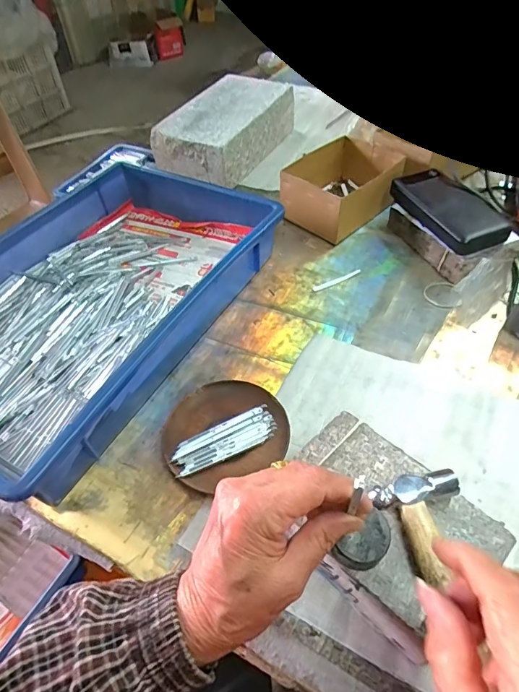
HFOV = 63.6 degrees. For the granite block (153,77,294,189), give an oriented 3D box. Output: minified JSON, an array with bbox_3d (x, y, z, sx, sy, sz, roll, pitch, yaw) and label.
[{"bbox_3d":[-0.056,-0.381,0.729,0.139,0.074,0.247,24,55,19],"label":"granite block"}]

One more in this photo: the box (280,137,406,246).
[{"bbox_3d":[0.119,-0.232,0.615,0.167,0.069,0.119,-36,59,-25],"label":"box"}]

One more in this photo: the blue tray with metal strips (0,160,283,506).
[{"bbox_3d":[-0.193,-0.063,0.490,0.278,0.077,0.421,23,55,19],"label":"blue tray with metal strips"}]

